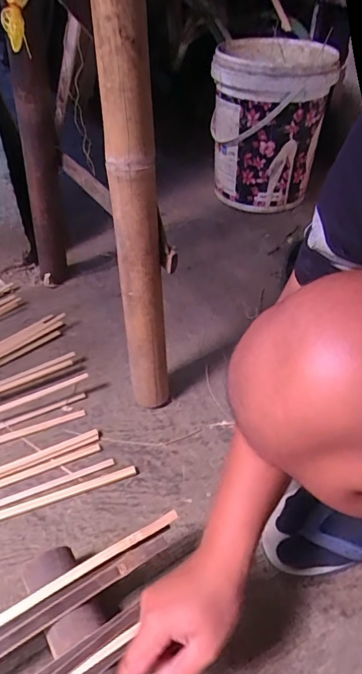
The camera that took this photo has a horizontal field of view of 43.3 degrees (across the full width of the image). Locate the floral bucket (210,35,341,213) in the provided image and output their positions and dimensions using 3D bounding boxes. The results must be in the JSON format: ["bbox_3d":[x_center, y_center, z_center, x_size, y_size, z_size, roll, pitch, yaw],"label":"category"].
[{"bbox_3d":[0.238,-0.596,1.301,0.293,0.375,0.336,5,44,4],"label":"floral bucket"}]

